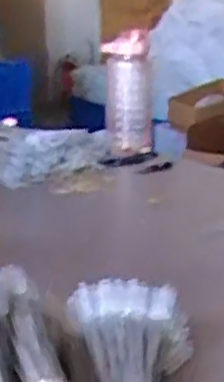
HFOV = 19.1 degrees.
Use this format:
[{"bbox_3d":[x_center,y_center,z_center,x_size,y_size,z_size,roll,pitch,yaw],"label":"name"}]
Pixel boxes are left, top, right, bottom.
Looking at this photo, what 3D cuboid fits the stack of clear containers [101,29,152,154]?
[{"bbox_3d":[0.037,-0.239,1.610,0.123,0.272,0.147,0,17,0],"label":"stack of clear containers"}]

